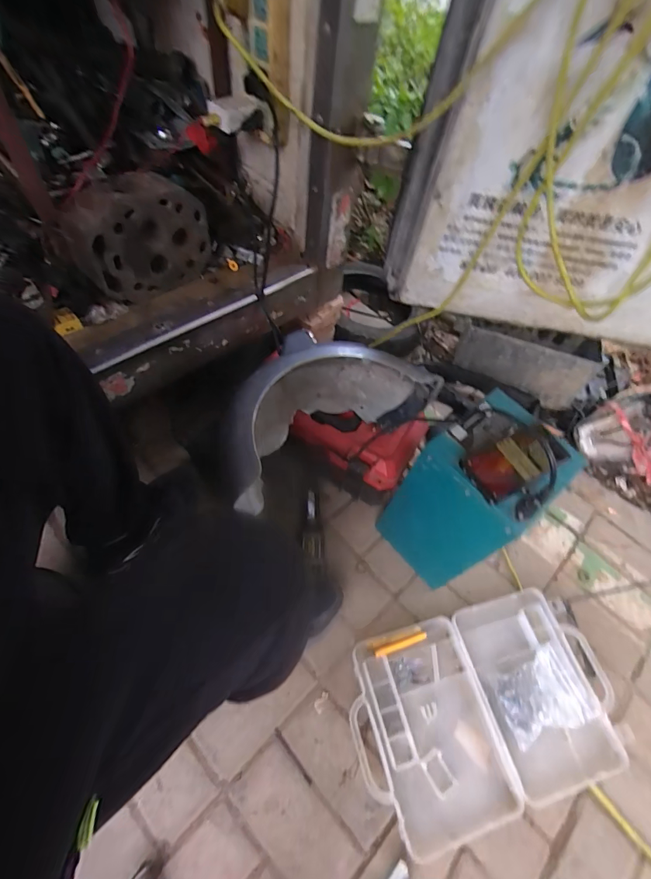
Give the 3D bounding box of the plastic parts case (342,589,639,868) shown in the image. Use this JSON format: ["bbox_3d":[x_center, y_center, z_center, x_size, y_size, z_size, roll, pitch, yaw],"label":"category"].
[{"bbox_3d":[0.269,0.448,0.686,0.451,0.055,0.286,-11,55,-13],"label":"plastic parts case"}]

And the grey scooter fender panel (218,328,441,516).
[{"bbox_3d":[-0.020,-0.083,0.733,0.392,0.132,0.231,-27,63,-22],"label":"grey scooter fender panel"}]

